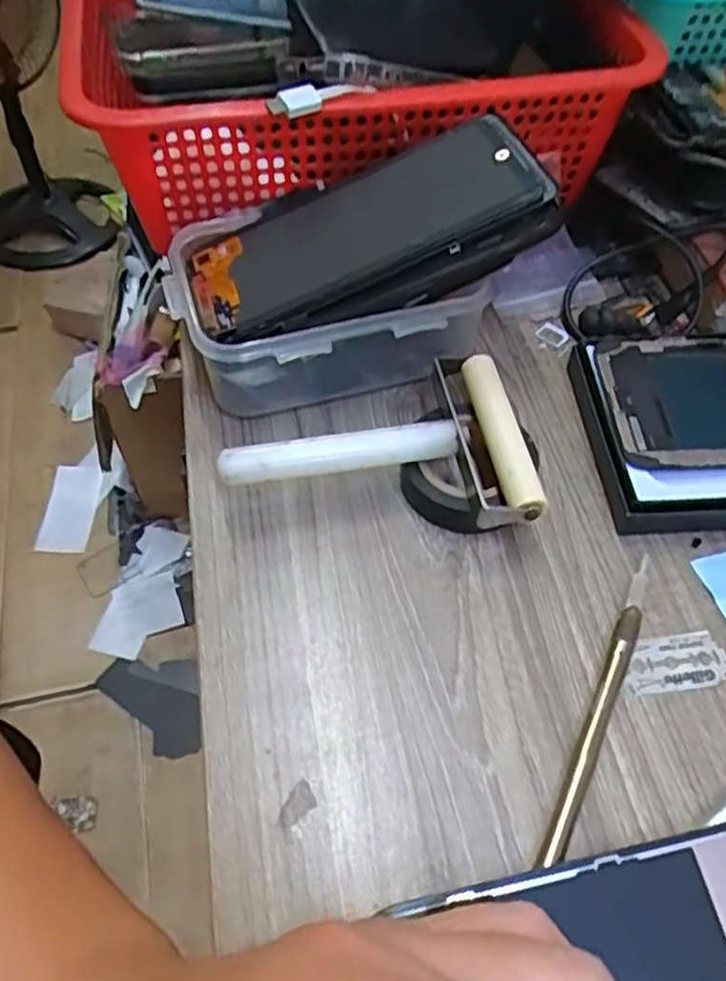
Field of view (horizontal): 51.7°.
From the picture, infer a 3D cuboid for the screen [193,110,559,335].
[{"bbox_3d":[-0.001,-0.114,0.327,0.153,0.009,0.065,-23,55,4],"label":"screen"}]

